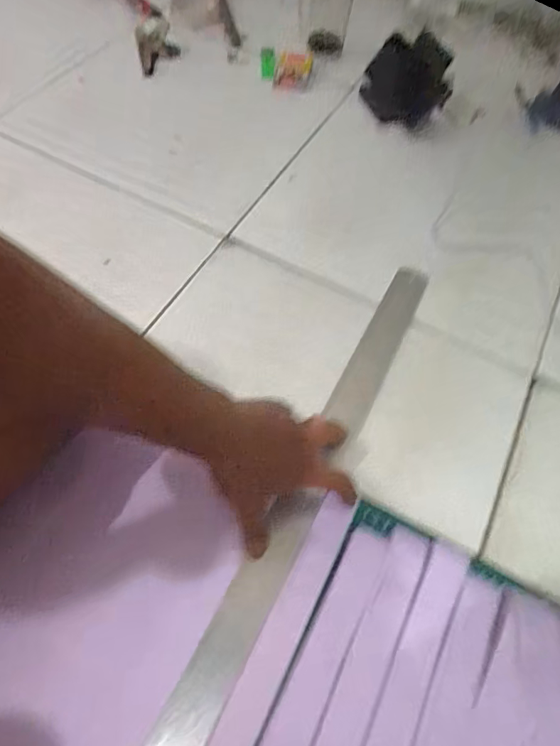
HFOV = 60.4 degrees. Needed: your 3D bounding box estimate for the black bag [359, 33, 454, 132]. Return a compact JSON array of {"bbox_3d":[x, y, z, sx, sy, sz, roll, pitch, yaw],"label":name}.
[{"bbox_3d":[0.189,-0.434,0.715,0.126,0.102,0.081,22,61,9],"label":"black bag"}]

